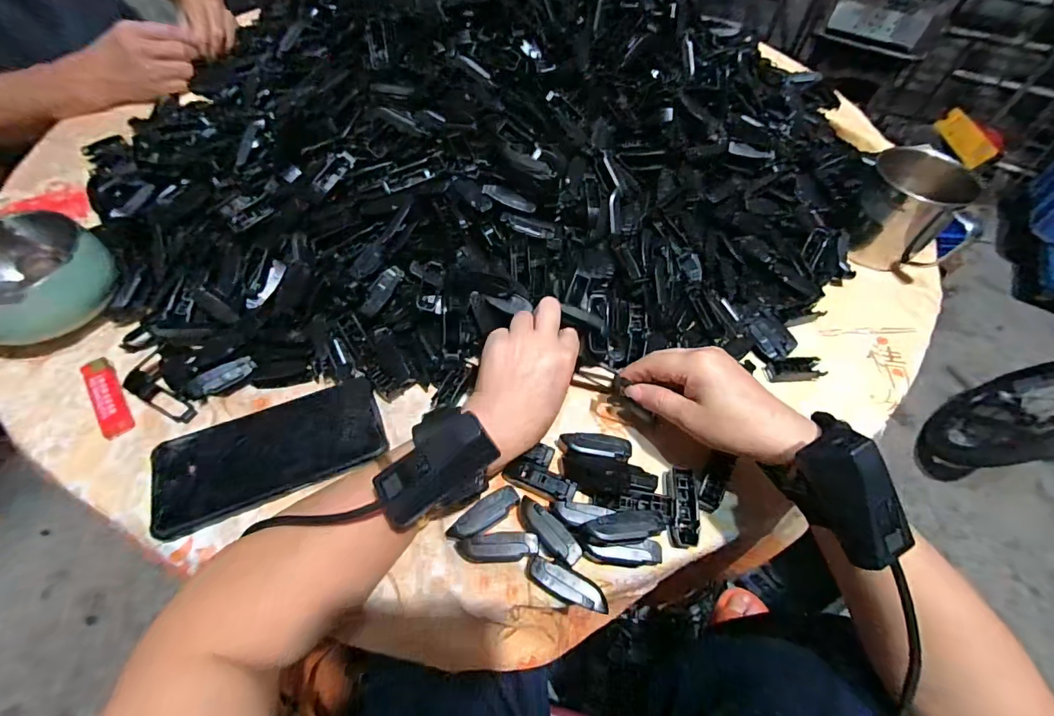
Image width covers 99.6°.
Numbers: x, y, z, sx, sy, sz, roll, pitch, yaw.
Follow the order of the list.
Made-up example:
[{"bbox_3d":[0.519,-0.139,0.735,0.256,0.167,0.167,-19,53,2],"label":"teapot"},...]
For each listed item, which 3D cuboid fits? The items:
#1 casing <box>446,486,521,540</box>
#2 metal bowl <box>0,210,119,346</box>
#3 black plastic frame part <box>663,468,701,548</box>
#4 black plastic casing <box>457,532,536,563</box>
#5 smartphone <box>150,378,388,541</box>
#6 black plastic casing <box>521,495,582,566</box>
[{"bbox_3d":[-0.031,0.112,0.318,0.055,0.005,0.018,-30,62,-18],"label":"casing"},{"bbox_3d":[-0.441,-0.068,0.396,0.109,0.069,0.120,27,61,17],"label":"metal bowl"},{"bbox_3d":[0.114,0.109,0.329,0.020,0.017,0.055,6,57,4],"label":"black plastic frame part"},{"bbox_3d":[-0.021,0.132,0.312,0.056,0.012,0.020,-3,57,-2],"label":"black plastic casing"},{"bbox_3d":[-0.198,0.069,0.347,0.163,0.010,0.080,-20,59,-13],"label":"smartphone"},{"bbox_3d":[0.015,0.124,0.316,0.018,0.019,0.054,-35,63,-21],"label":"black plastic casing"}]

